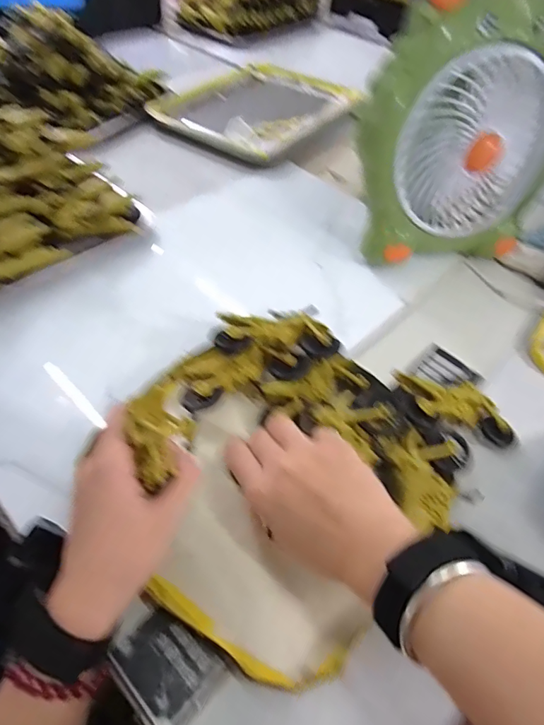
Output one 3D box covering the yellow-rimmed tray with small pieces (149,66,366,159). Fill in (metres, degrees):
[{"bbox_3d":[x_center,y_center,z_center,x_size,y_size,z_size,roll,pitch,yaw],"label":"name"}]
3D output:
[{"bbox_3d":[-0.006,-0.485,0.831,0.268,0.029,0.389,31,54,20],"label":"yellow-rimmed tray with small pieces"}]

